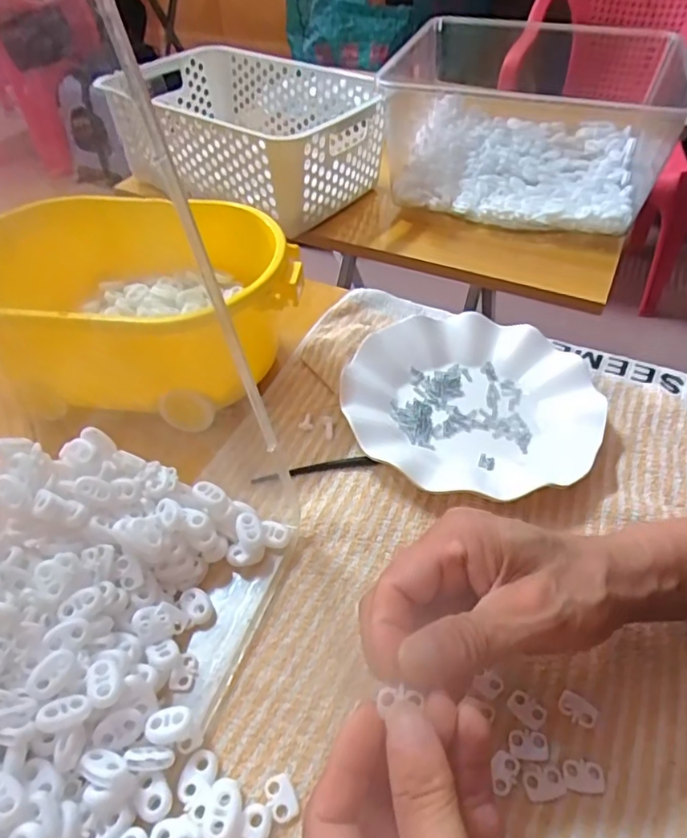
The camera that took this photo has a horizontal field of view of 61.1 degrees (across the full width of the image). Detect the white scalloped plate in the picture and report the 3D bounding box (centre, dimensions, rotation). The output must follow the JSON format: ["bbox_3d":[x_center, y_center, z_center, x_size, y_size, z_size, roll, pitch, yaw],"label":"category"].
[{"bbox_3d":[0.094,-0.018,0.436,0.177,0.033,0.164,0,45,0],"label":"white scalloped plate"}]

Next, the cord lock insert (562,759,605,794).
[{"bbox_3d":[0.111,0.164,0.268,0.018,0.004,0.012,3,45,4],"label":"cord lock insert"}]

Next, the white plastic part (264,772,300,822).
[{"bbox_3d":[-0.028,0.172,0.264,0.012,0.004,0.019,-19,48,-17],"label":"white plastic part"}]

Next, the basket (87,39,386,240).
[{"bbox_3d":[-0.113,-0.343,0.701,0.328,0.108,0.214,29,52,27],"label":"basket"}]

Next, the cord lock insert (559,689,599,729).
[{"bbox_3d":[0.117,0.143,0.288,0.018,0.004,0.012,30,52,27],"label":"cord lock insert"}]

